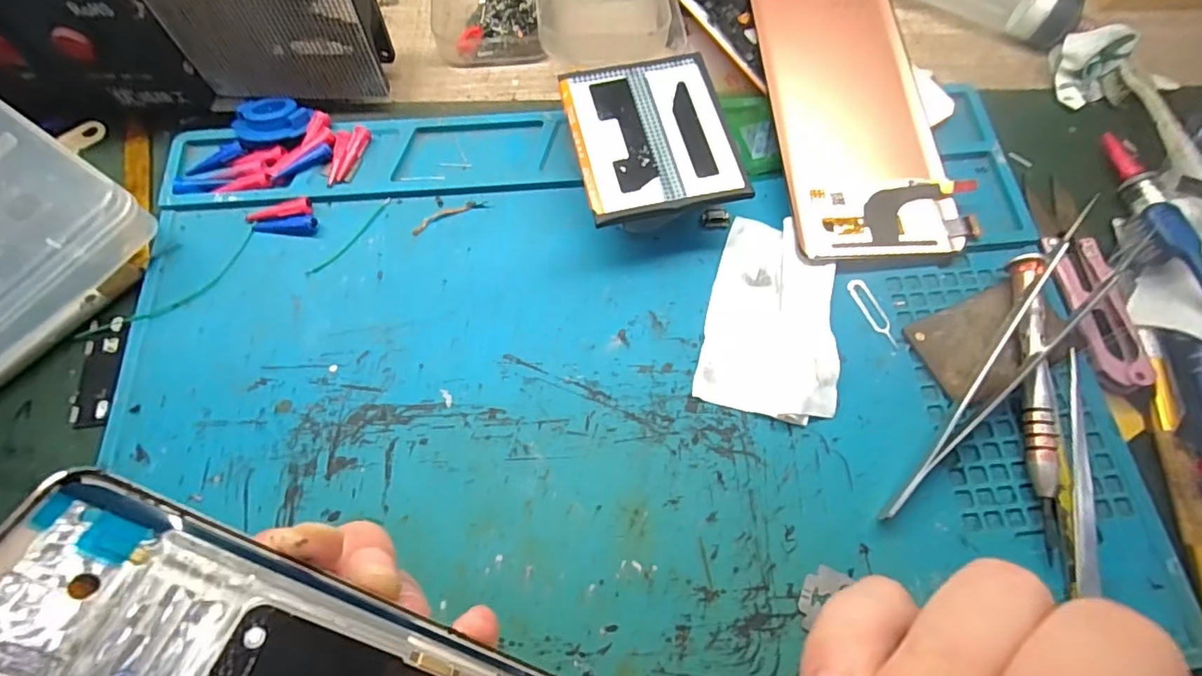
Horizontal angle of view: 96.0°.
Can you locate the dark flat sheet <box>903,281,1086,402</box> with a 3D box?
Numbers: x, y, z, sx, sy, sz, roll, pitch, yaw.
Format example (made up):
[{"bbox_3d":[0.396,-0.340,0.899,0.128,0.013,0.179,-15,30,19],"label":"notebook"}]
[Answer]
[{"bbox_3d":[0.157,0.000,0.217,0.060,0.006,0.035,-23,71,-9],"label":"dark flat sheet"}]

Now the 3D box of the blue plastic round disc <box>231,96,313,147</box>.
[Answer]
[{"bbox_3d":[-0.149,-0.098,0.244,0.031,0.008,0.027,32,72,11],"label":"blue plastic round disc"}]

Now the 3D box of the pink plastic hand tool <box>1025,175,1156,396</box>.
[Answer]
[{"bbox_3d":[0.202,-0.026,0.224,0.023,0.008,0.097,-2,69,-1],"label":"pink plastic hand tool"}]

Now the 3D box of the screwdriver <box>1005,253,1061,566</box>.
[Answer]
[{"bbox_3d":[0.164,0.021,0.203,0.009,0.013,0.112,8,69,2],"label":"screwdriver"}]

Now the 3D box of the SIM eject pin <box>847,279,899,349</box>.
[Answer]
[{"bbox_3d":[0.113,-0.011,0.222,0.009,0.004,0.032,-25,71,-10],"label":"SIM eject pin"}]

